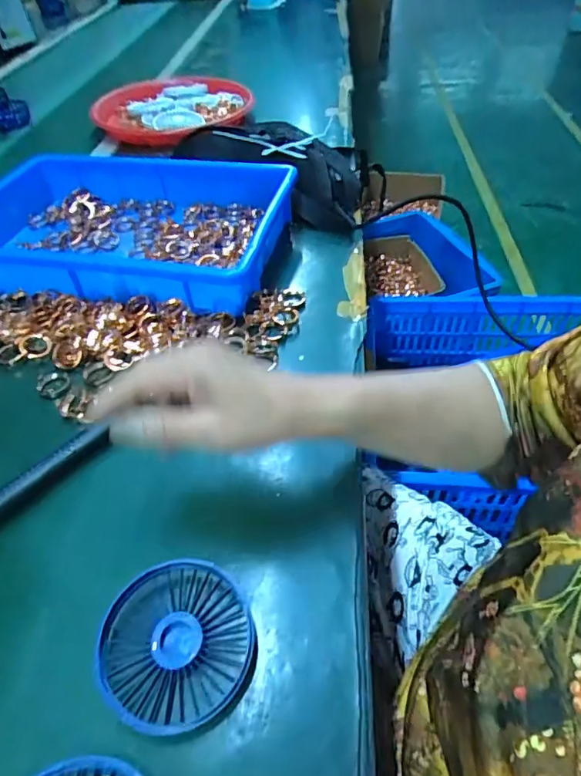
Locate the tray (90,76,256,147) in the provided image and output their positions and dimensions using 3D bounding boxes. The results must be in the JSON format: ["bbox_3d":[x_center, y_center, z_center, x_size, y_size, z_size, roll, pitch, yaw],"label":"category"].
[{"bbox_3d":[-0.198,-0.490,0.857,0.230,0.044,0.228,-2,44,2],"label":"tray"}]

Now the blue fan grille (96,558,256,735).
[{"bbox_3d":[-0.066,0.151,0.293,0.084,0.025,0.088,-2,44,2],"label":"blue fan grille"}]

